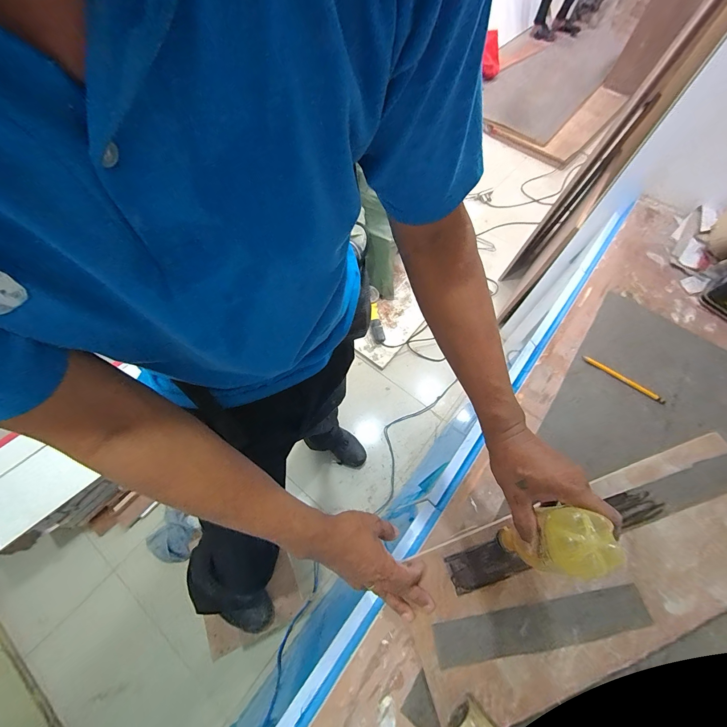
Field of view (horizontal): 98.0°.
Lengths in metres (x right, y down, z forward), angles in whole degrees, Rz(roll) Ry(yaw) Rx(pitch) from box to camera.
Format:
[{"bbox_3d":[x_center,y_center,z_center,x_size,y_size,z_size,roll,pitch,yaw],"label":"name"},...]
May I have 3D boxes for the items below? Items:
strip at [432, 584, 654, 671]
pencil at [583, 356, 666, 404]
[{"bbox_3d":[0.235,0.343,0.414,0.284,0.005,0.045,-7,57,-5],"label":"strip"},{"bbox_3d":[0.494,0.028,0.601,0.150,0.011,0.012,35,67,15],"label":"pencil"}]

